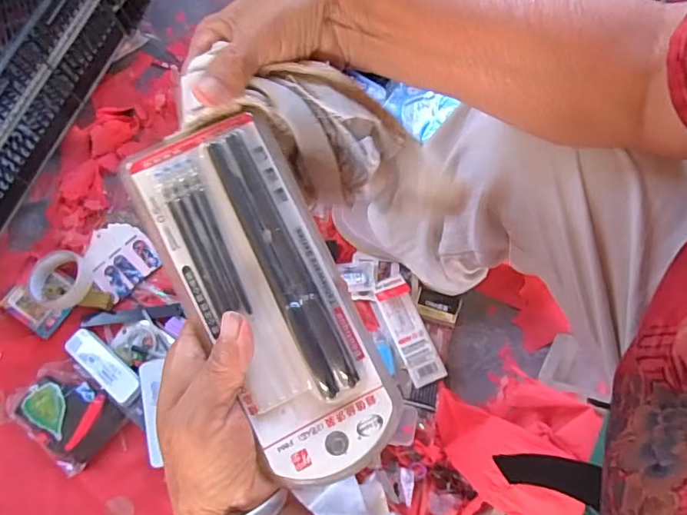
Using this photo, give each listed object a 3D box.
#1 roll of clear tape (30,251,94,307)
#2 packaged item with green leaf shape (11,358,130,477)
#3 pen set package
[{"bbox_3d":[-0.425,0.035,0.744,0.078,0.037,0.087,-14,74,-5],"label":"roll of clear tape"},{"bbox_3d":[-0.389,0.217,0.699,0.140,0.029,0.103,37,76,10],"label":"packaged item with green leaf shape"},{"bbox_3d":[-0.039,0.020,0.251,0.072,0.018,0.187,-28,89,-9],"label":"pen set package"}]

